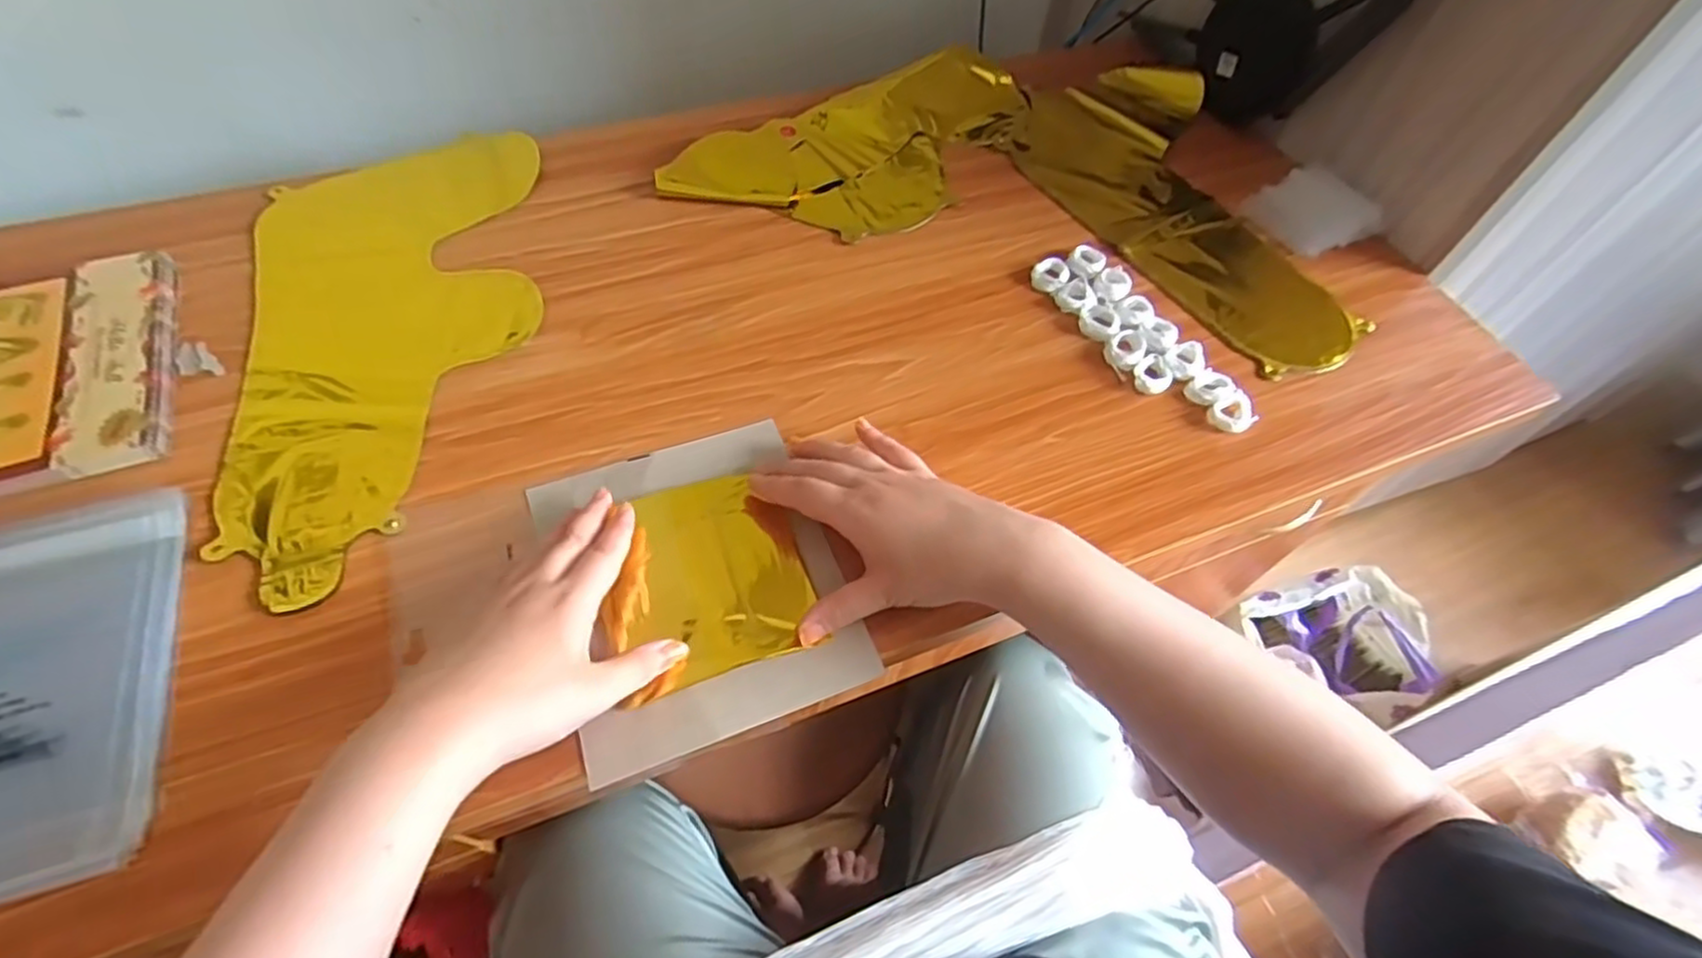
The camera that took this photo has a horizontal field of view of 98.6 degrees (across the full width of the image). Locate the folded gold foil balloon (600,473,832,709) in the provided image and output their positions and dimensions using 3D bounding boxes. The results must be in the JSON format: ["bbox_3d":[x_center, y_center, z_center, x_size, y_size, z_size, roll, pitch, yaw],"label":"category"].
[{"bbox_3d":[-0.087,0.057,0.434,0.115,0.009,0.120,-15,59,-13],"label":"folded gold foil balloon"}]

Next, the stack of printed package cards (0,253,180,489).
[{"bbox_3d":[-0.539,-0.066,0.477,0.167,0.015,0.190,-17,59,-14],"label":"stack of printed package cards"}]

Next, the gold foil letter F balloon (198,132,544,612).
[{"bbox_3d":[-0.331,-0.111,0.525,0.194,0.010,0.408,-10,58,-9],"label":"gold foil letter F balloon"}]

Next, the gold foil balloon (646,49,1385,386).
[{"bbox_3d":[0.130,-0.221,0.619,0.528,0.059,0.411,-11,58,-15],"label":"gold foil balloon"}]

